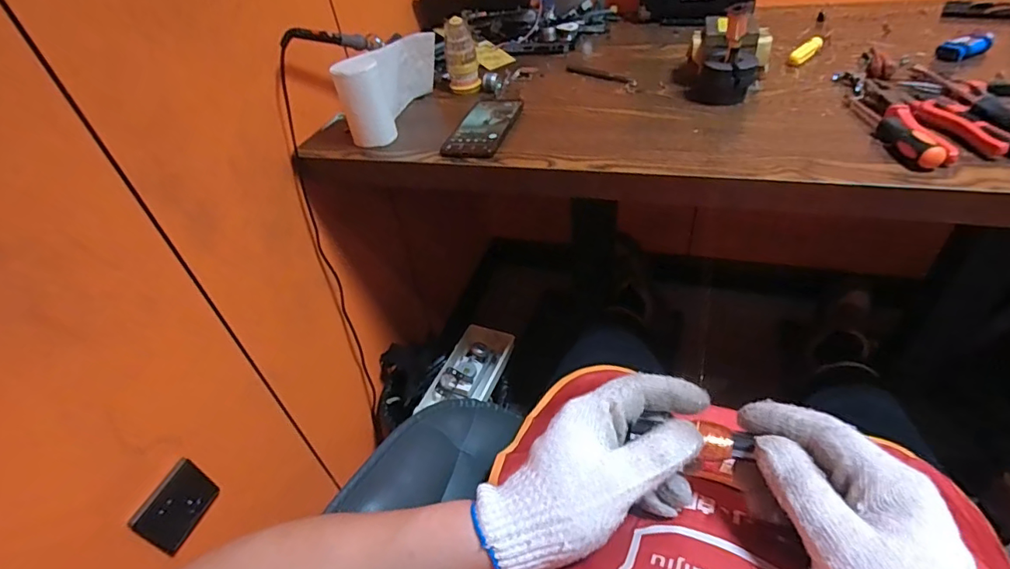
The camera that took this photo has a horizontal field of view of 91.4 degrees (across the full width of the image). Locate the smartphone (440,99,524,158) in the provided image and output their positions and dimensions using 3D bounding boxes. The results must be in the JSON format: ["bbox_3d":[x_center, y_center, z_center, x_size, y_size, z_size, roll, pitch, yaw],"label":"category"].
[{"bbox_3d":[-0.028,-0.215,0.674,0.073,0.016,0.155,8,43,17],"label":"smartphone"}]

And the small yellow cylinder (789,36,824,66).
[{"bbox_3d":[0.455,-0.351,0.739,0.023,0.019,0.087,29,53,34],"label":"small yellow cylinder"}]

